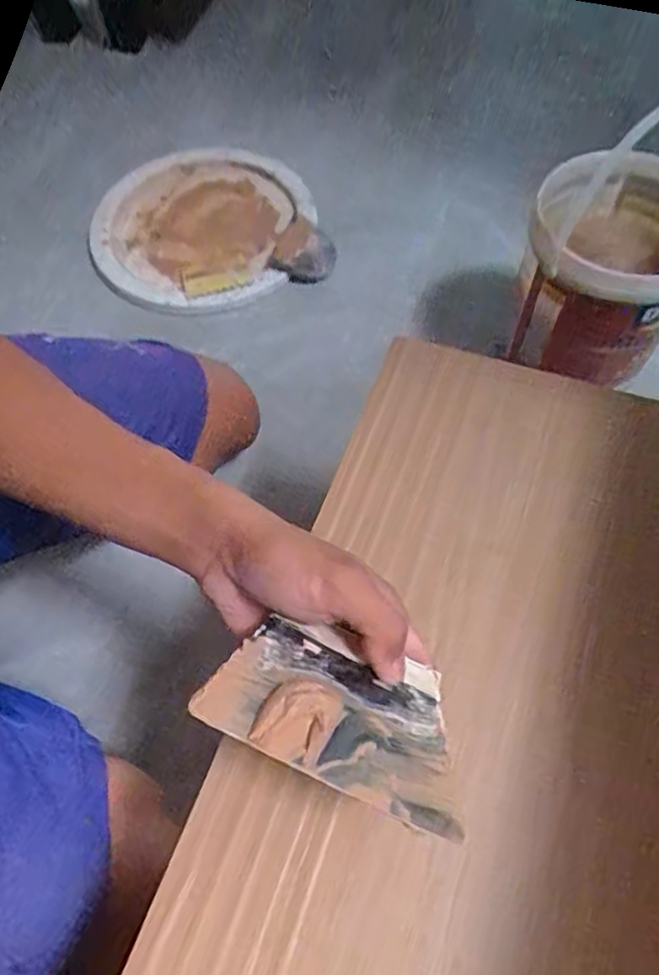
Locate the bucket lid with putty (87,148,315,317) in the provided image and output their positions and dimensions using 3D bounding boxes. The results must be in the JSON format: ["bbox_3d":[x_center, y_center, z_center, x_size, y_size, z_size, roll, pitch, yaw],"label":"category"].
[{"bbox_3d":[-0.174,-0.356,0.864,0.297,0.047,0.282,-1,62,2],"label":"bucket lid with putty"}]

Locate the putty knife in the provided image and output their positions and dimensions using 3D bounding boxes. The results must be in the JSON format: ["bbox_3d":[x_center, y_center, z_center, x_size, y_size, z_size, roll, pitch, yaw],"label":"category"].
[{"bbox_3d":[0.005,0.086,0.270,0.103,0.010,0.087,25,21,-4],"label":"putty knife"}]

